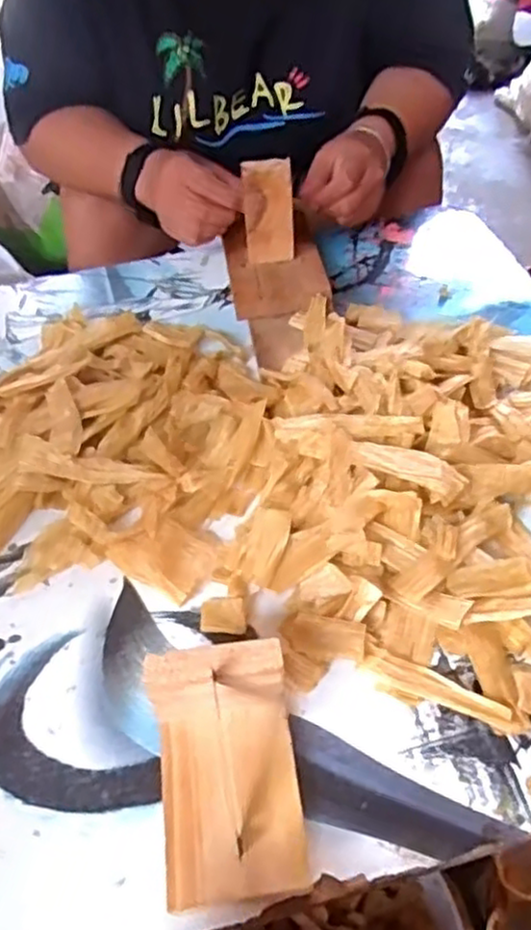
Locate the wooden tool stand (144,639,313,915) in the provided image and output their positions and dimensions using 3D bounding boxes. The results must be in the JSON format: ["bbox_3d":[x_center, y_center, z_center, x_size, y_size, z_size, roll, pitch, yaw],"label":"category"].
[{"bbox_3d":[-0.020,0.162,0.377,0.074,0.064,0.111,-7,50,-3],"label":"wooden tool stand"}]

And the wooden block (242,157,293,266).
[{"bbox_3d":[0.003,-0.221,0.635,0.041,0.096,0.011,2,50,4],"label":"wooden block"}]

